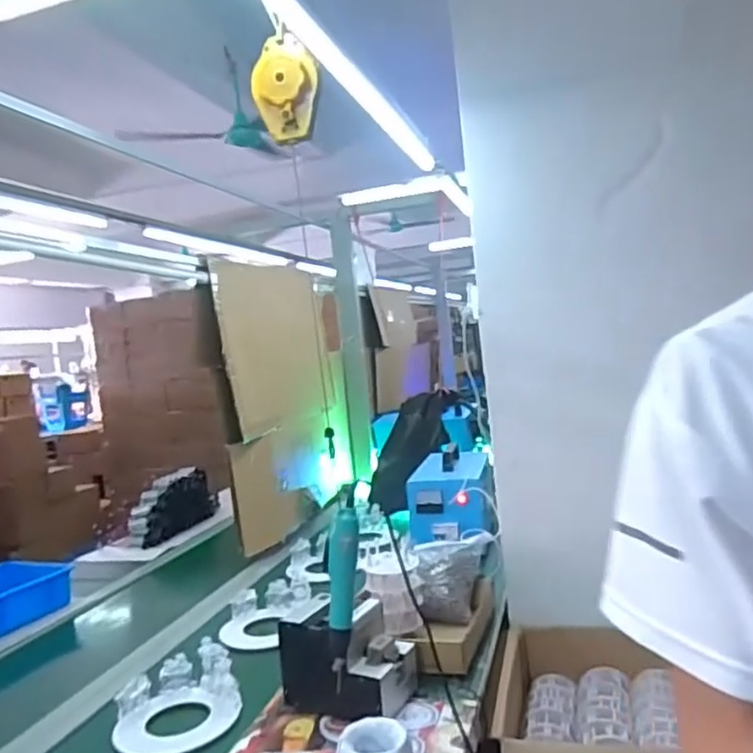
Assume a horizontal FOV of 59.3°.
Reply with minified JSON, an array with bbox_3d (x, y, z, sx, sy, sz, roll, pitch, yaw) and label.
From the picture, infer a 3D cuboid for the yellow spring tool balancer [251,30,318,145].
[{"bbox_3d":[-0.120,-0.384,0.871,0.080,0.137,0.043,-6,3,-13],"label":"yellow spring tool balancer"}]

